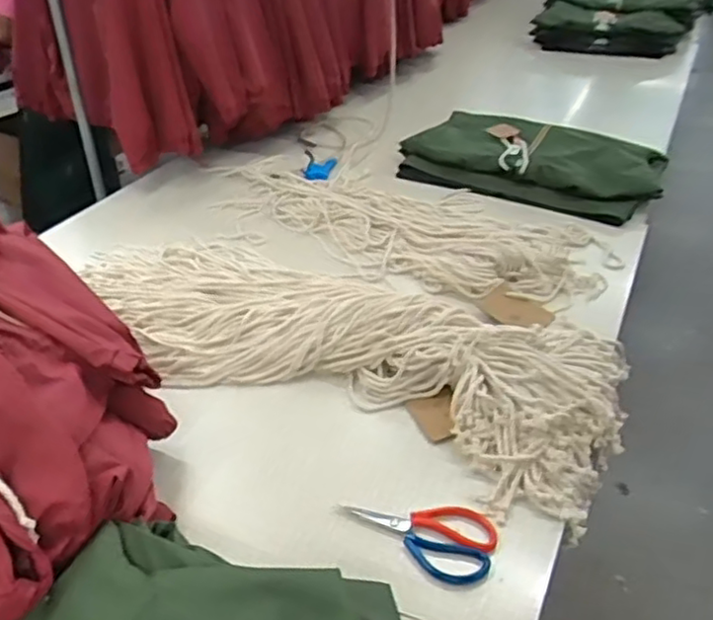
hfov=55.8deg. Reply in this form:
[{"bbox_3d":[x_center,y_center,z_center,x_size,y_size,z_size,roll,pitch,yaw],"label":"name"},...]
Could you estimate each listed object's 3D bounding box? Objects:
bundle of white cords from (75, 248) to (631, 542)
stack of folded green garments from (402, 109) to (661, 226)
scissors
[{"bbox_3d":[-0.055,0.013,1.139,0.974,0.080,0.430,17,38,23],"label":"bundle of white cords"},{"bbox_3d":[0.436,-0.388,1.702,0.608,0.100,0.365,20,40,28],"label":"stack of folded green garments"},{"bbox_3d":[0.071,0.270,0.826,0.191,0.014,0.101,12,37,18],"label":"scissors"}]

